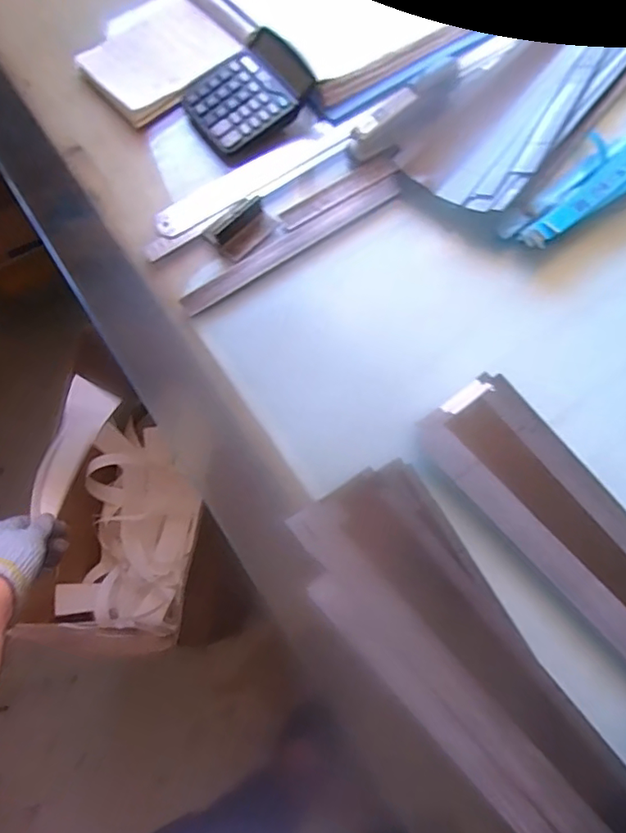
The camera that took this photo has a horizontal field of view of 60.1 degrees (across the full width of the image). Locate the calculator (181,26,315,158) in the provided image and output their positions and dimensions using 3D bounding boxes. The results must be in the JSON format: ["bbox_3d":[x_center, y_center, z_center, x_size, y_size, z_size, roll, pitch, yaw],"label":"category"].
[{"bbox_3d":[-0.083,-0.406,0.674,0.152,0.036,0.132,-36,73,-11],"label":"calculator"}]

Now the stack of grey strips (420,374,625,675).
[{"bbox_3d":[0.378,0.271,0.434,0.109,0.025,0.770,-37,75,-11],"label":"stack of grey strips"}]

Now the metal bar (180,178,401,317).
[{"bbox_3d":[-0.024,-0.199,0.619,0.282,0.008,0.034,-34,73,-10],"label":"metal bar"}]

